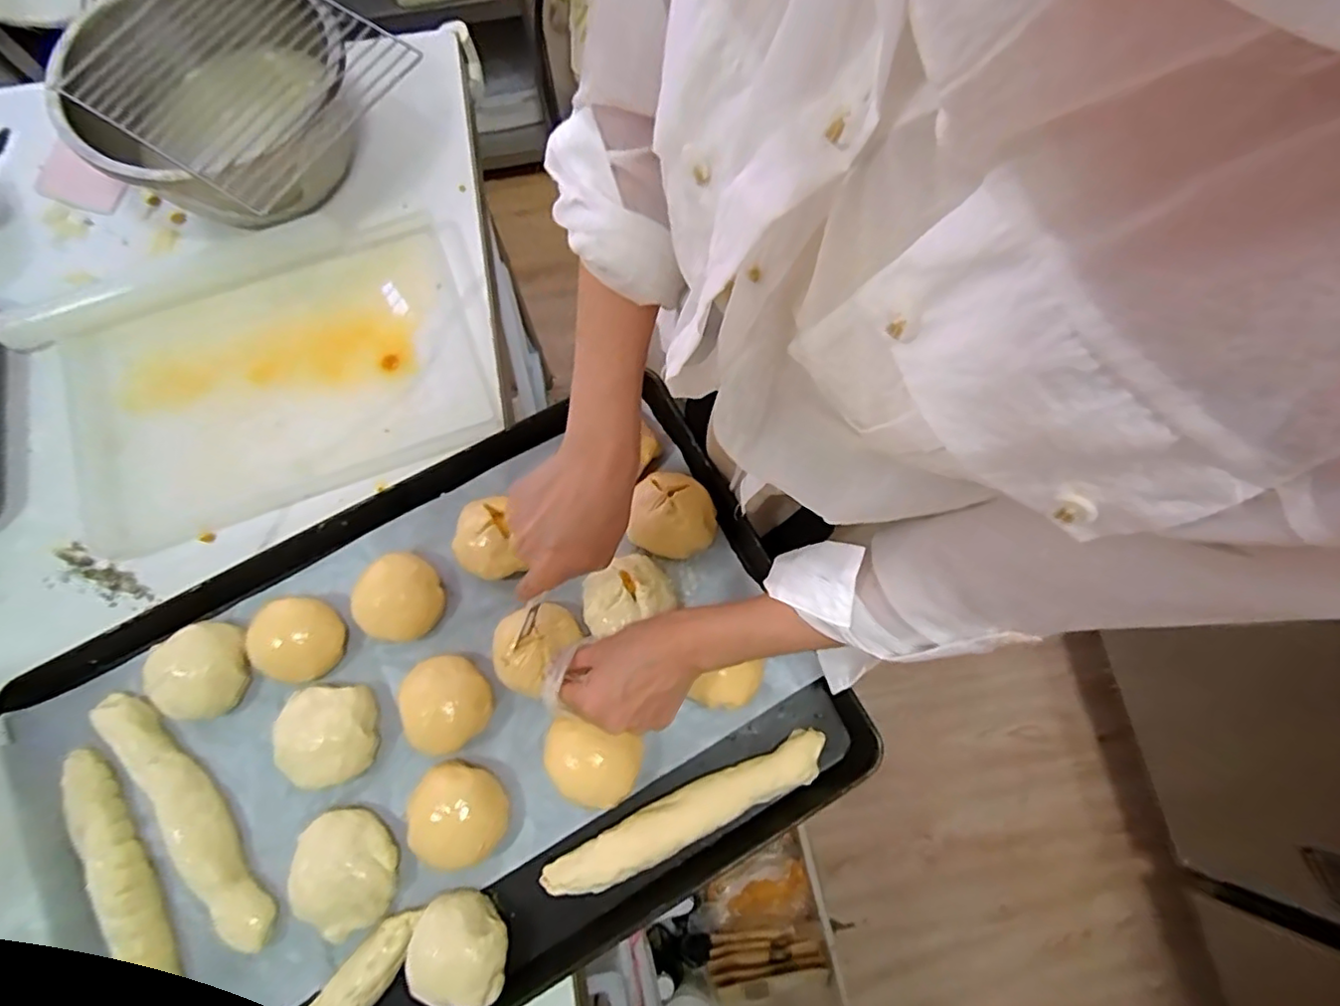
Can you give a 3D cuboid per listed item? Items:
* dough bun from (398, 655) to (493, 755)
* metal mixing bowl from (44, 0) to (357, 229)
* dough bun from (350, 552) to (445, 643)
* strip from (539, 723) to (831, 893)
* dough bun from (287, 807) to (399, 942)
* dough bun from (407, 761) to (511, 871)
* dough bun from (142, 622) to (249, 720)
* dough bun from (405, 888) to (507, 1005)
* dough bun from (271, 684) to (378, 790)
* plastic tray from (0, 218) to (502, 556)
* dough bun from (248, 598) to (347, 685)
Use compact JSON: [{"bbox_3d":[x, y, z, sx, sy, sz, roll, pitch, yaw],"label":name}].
[{"bbox_3d":[-0.178,0.157,0.496,0.067,0.038,0.074,-39,79,-9],"label":"dough bun"},{"bbox_3d":[-0.416,-0.377,0.598,0.238,0.106,0.234,0,75,0],"label":"metal mixing bowl"},{"bbox_3d":[-0.224,0.079,0.517,0.064,0.032,0.069,0,75,0],"label":"dough bun"},{"bbox_3d":[0.016,0.241,0.480,0.233,0.021,0.039,-24,77,-6],"label":"strip"},{"bbox_3d":[-0.241,0.276,0.461,0.067,0.034,0.080,3,75,1],"label":"dough bun"},{"bbox_3d":[-0.163,0.240,0.481,0.072,0.032,0.070,0,75,0],"label":"dough bun"},{"bbox_3d":[-0.376,0.134,0.499,0.067,0.031,0.072,0,75,0],"label":"dough bun"},{"bbox_3d":[-0.153,0.325,0.452,0.067,0.034,0.068,6,75,1],"label":"dough bun"},{"bbox_3d":[-0.273,0.186,0.497,0.069,0.035,0.074,0,75,0],"label":"dough bun"},{"bbox_3d":[-0.383,-0.123,0.583,0.403,0.025,0.263,-18,76,-5],"label":"plastic tray"},{"bbox_3d":[-0.303,0.111,0.506,0.066,0.028,0.063,0,75,0],"label":"dough bun"}]

